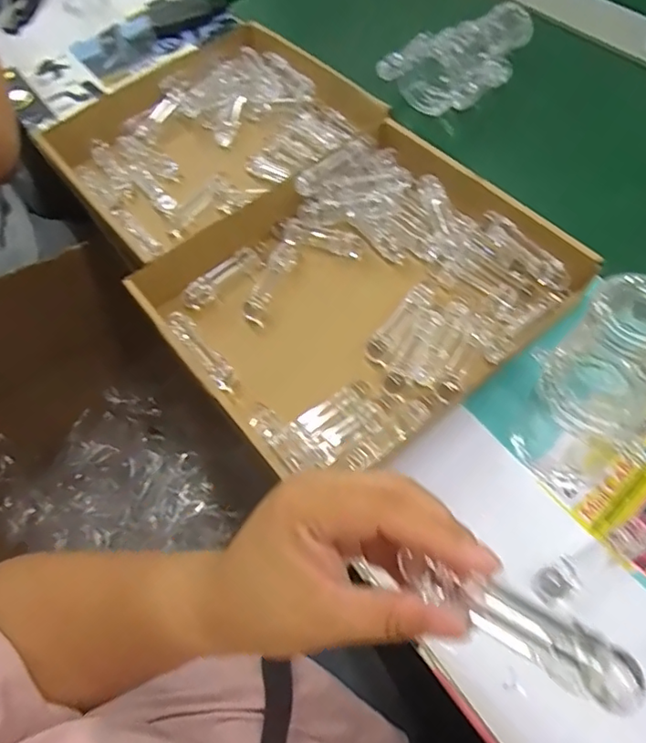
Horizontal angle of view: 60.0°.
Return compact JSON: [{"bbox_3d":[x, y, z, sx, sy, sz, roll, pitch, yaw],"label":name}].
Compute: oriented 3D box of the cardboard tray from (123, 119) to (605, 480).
[{"bbox_3d":[0.043,-0.081,0.502,0.343,0.046,0.280,-36,62,-14],"label":"cardboard tray"}]

